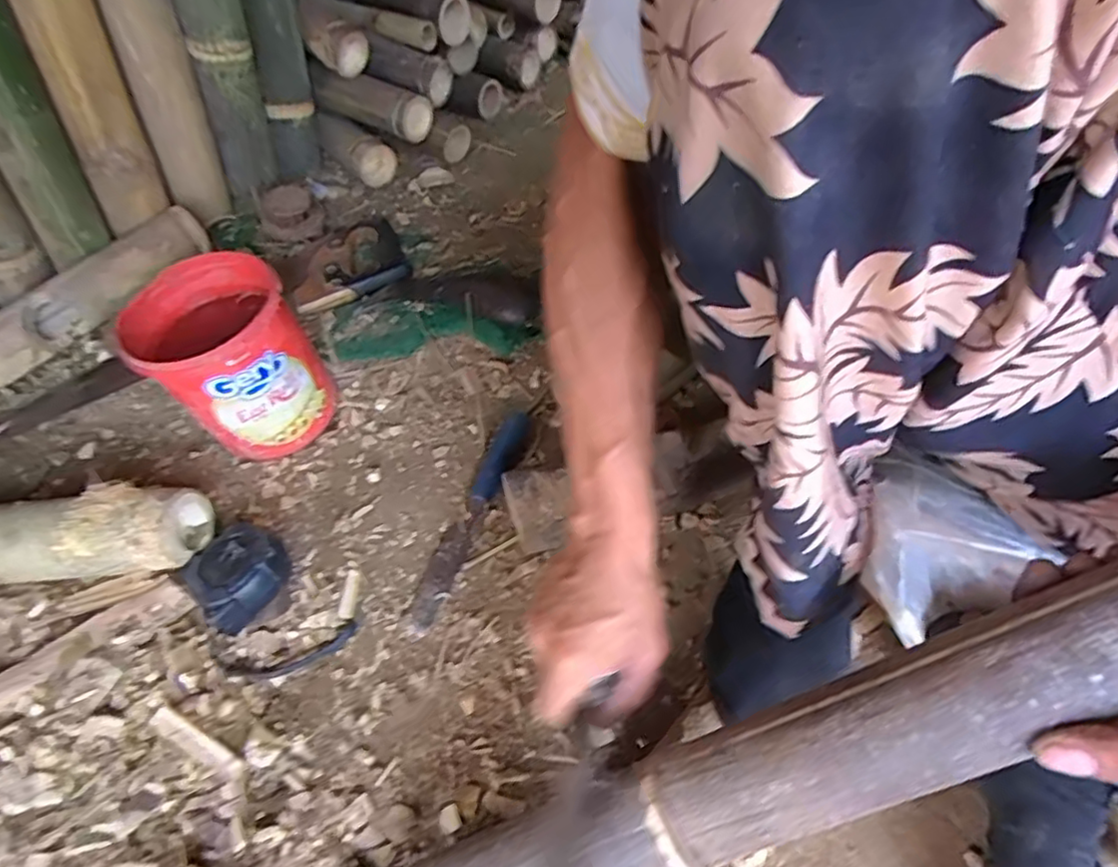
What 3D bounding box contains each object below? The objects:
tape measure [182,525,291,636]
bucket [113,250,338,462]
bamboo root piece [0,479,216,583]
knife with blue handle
[{"bbox_3d":[-0.282,0.121,0.553,0.088,0.046,0.080,34,63,25],"label":"tape measure"},{"bbox_3d":[-0.317,-0.067,0.624,0.133,0.165,0.136,-2,54,3],"label":"bucket"},{"bbox_3d":[-0.504,0.103,0.568,0.361,0.073,0.066,-6,54,0],"label":"bamboo root piece"},{"bbox_3d":[-0.082,0.068,0.587,0.031,0.025,0.233,17,57,16],"label":"knife with blue handle"}]

